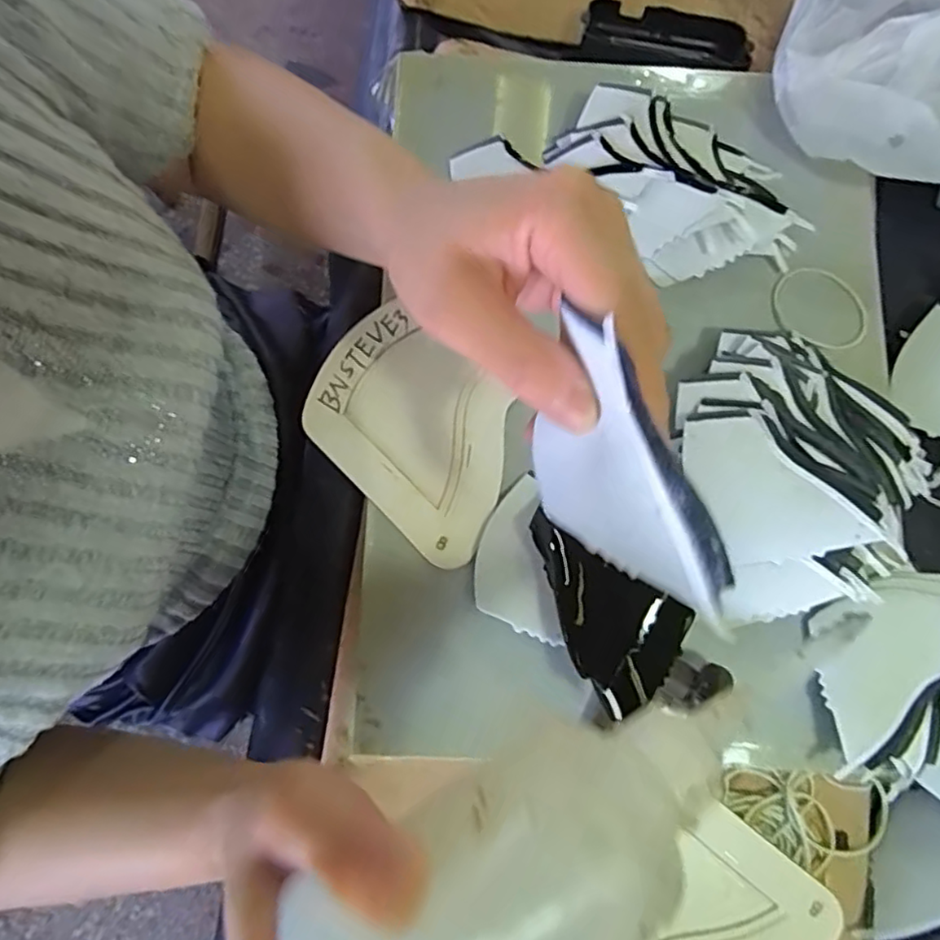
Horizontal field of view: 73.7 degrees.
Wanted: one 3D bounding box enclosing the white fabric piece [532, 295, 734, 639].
[{"bbox_3d":[0.045,-0.004,0.184,0.005,0.075,0.077,-20,33,-28],"label":"white fabric piece"}]

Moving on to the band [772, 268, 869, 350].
[{"bbox_3d":[0.200,-0.091,0.356,0.054,0.006,0.053,1,72,-3],"label":"band"}]

